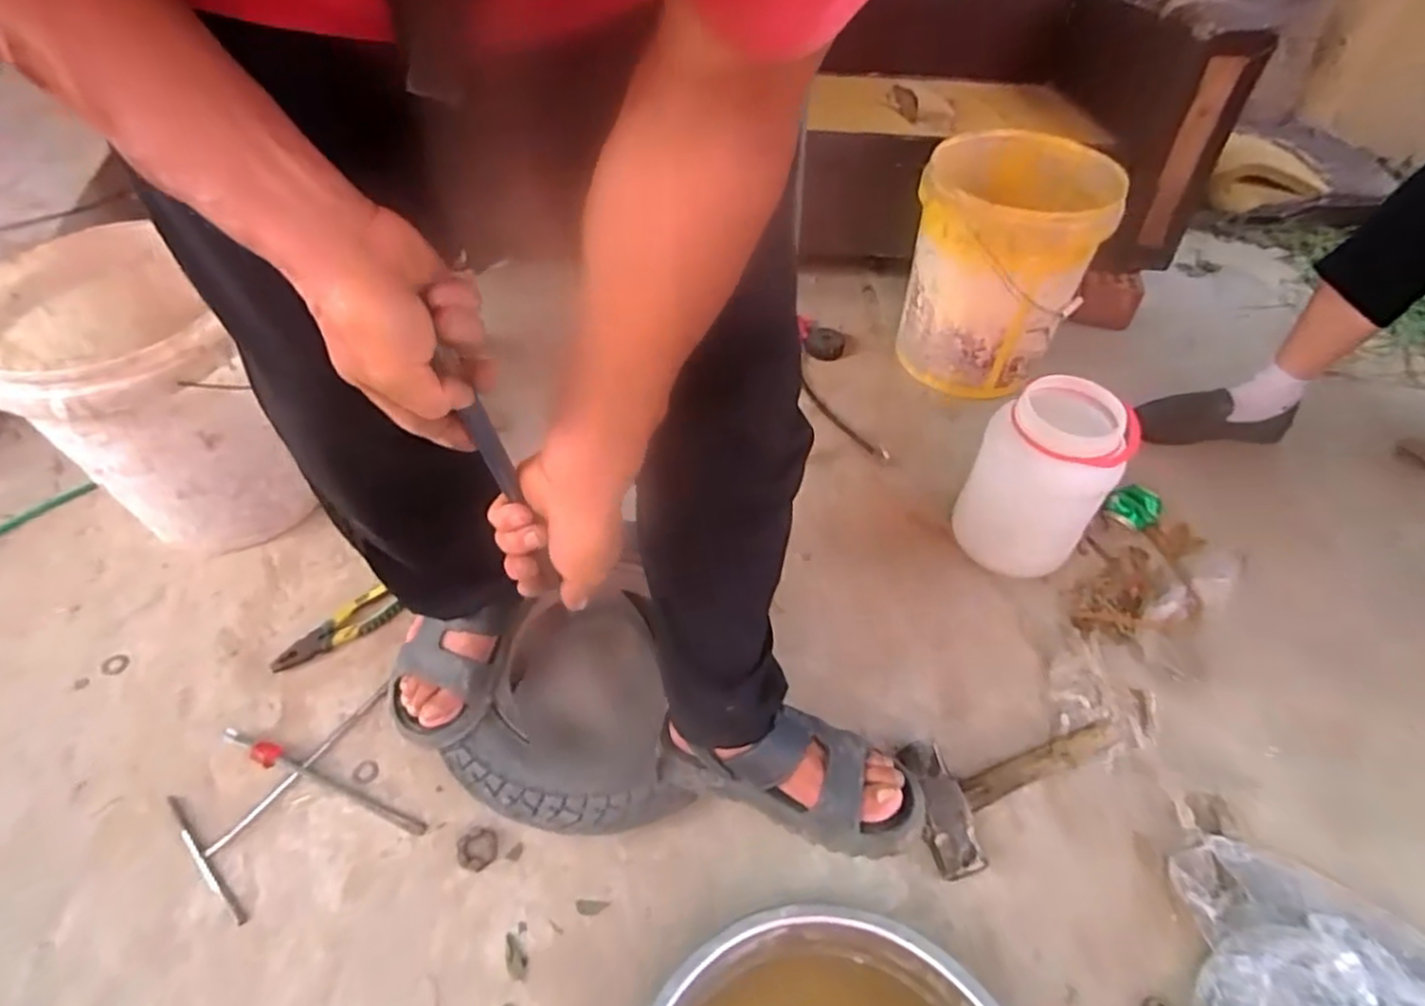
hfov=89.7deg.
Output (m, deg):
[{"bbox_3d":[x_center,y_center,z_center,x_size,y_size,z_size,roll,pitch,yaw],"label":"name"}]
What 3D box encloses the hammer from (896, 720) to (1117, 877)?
[{"bbox_3d":[0.366,0.335,0.840,0.278,0.061,0.136,-9,48,-12],"label":"hammer"}]

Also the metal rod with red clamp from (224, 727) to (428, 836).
[{"bbox_3d":[-0.458,0.322,0.830,0.278,0.029,0.028,20,51,15],"label":"metal rod with red clamp"}]

